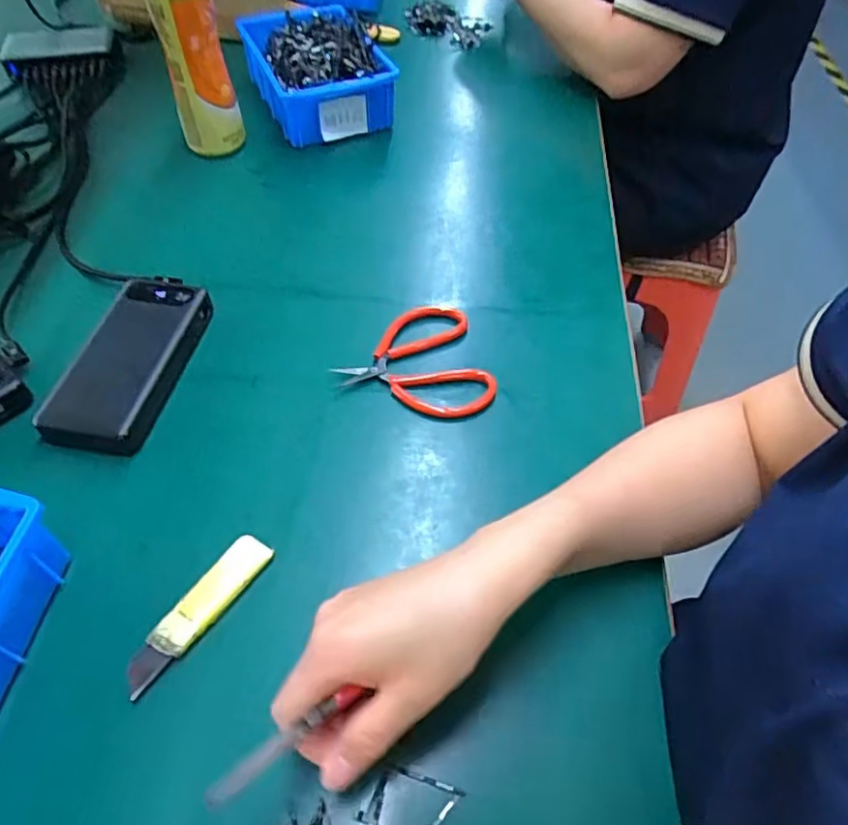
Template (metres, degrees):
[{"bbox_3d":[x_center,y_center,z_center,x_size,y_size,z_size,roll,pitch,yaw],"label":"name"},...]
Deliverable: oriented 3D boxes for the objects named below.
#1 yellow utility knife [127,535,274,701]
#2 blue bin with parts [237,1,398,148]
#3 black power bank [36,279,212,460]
[{"bbox_3d":[-0.134,0.119,0.370,0.026,0.011,0.104,27,56,17],"label":"yellow utility knife"},{"bbox_3d":[-0.127,-0.404,0.724,0.143,0.071,0.200,-14,55,-13],"label":"blue bin with parts"},{"bbox_3d":[-0.225,-0.040,0.478,0.073,0.031,0.159,11,53,5],"label":"black power bank"}]

